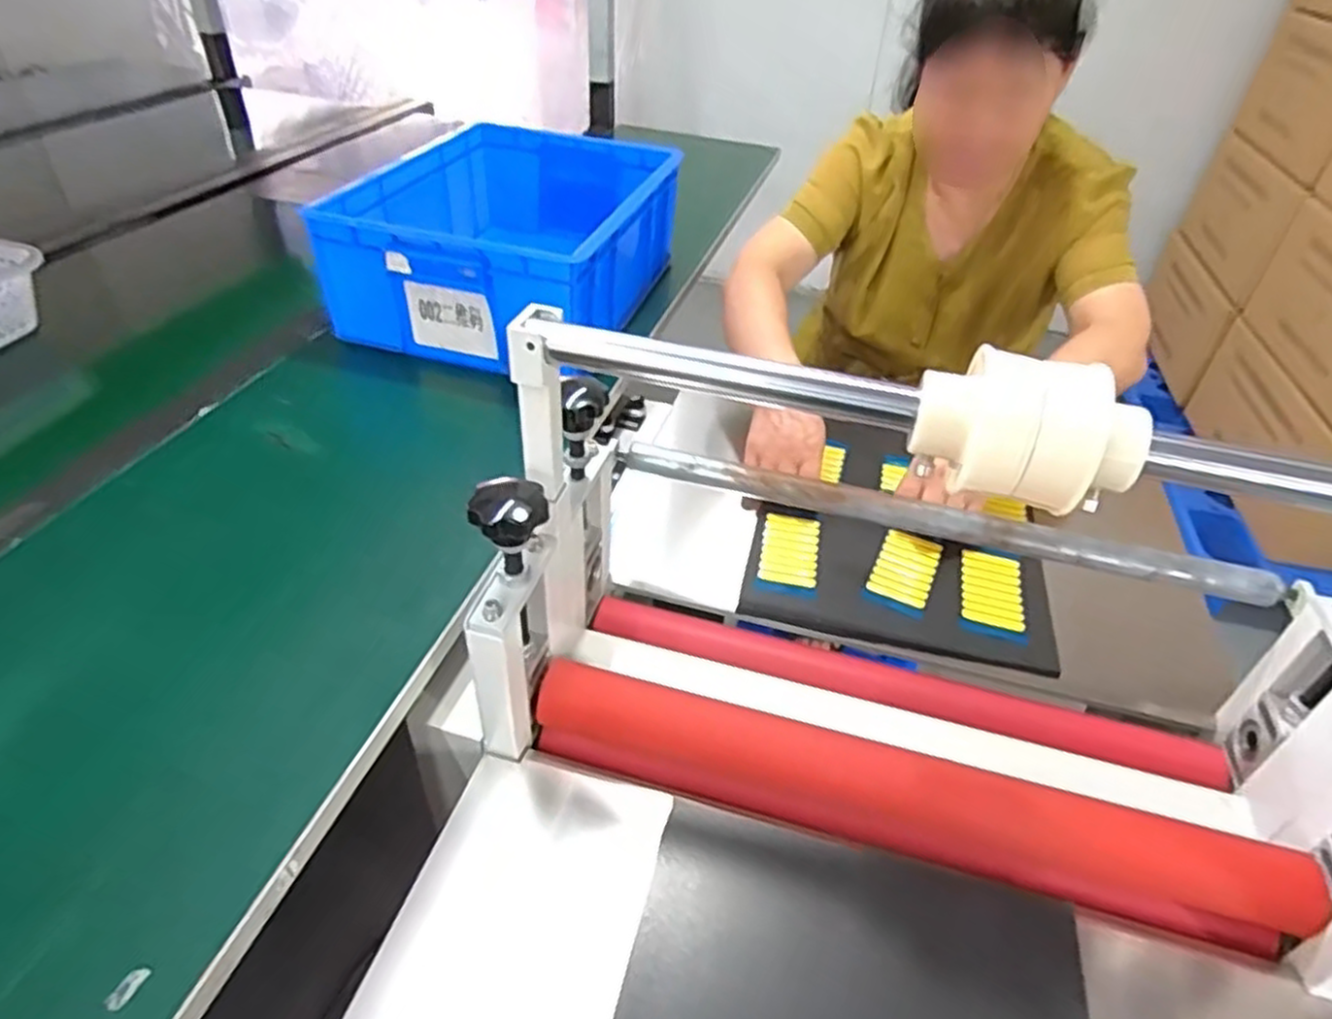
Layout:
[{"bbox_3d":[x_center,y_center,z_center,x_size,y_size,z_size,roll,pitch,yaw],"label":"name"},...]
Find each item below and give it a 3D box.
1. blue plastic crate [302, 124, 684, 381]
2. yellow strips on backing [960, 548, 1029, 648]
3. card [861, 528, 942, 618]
[{"bbox_3d":[-0.176,-0.323,0.925,0.299,0.147,0.399,14,41,11],"label":"blue plastic crate"},{"bbox_3d":[0.299,0.074,0.702,0.054,0.007,0.114,13,40,11],"label":"yellow strips on backing"},{"bbox_3d":[0.223,0.057,0.714,0.054,0.012,0.099,21,42,19],"label":"card"}]

